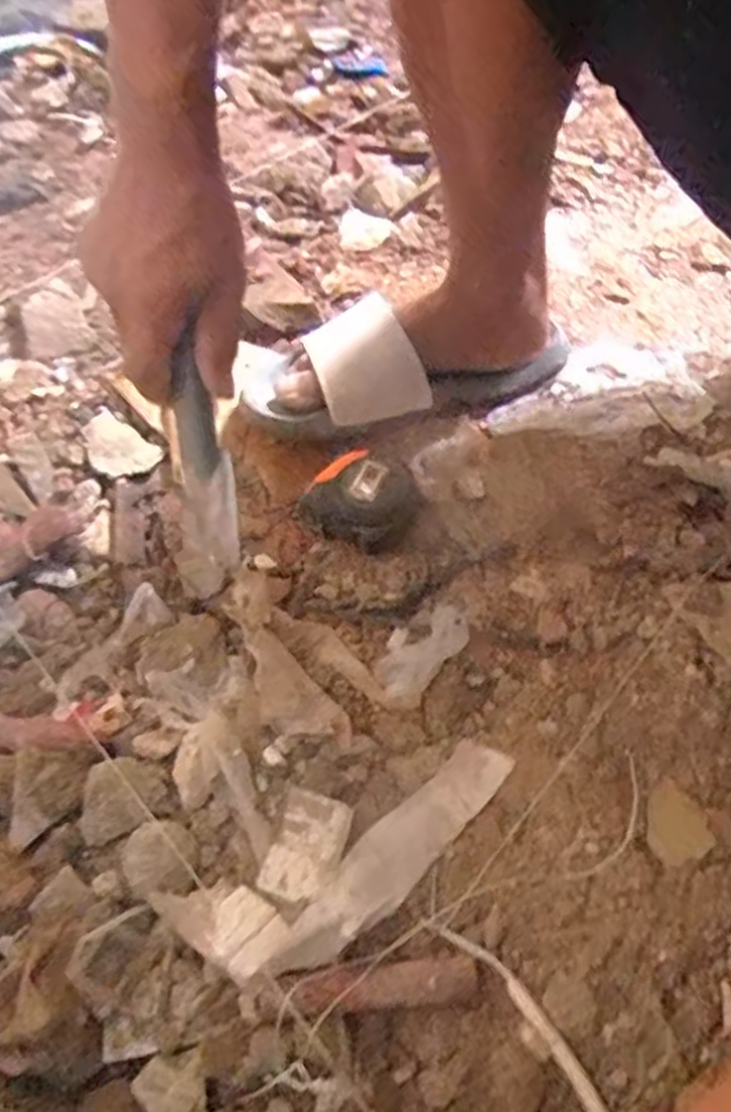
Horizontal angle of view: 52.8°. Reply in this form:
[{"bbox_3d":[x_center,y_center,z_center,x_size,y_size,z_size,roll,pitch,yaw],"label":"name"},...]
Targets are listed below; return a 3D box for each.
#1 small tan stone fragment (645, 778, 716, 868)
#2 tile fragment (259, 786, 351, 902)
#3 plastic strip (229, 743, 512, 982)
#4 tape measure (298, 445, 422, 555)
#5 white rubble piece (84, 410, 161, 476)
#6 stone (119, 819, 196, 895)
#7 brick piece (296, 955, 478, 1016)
[{"bbox_3d":[0.168,0.146,0.400,0.037,0.004,0.038,-32,58,-20],"label":"small tan stone fragment"},{"bbox_3d":[-0.031,0.153,0.389,0.037,0.014,0.053,17,56,14],"label":"tile fragment"},{"bbox_3d":[0.018,0.155,0.389,0.034,0.019,0.163,37,48,26],"label":"plastic strip"},{"bbox_3d":[-0.002,-0.036,0.518,0.068,0.037,0.071,37,63,25],"label":"tape measure"},{"bbox_3d":[-0.199,-0.085,0.587,0.065,0.018,0.043,30,60,22],"label":"white rubble piece"},{"bbox_3d":[-0.110,0.161,0.392,0.037,0.016,0.041,-28,57,-18],"label":"stone"},{"bbox_3d":[0.010,0.205,0.352,0.084,0.022,0.019,-6,53,-2],"label":"brick piece"}]

